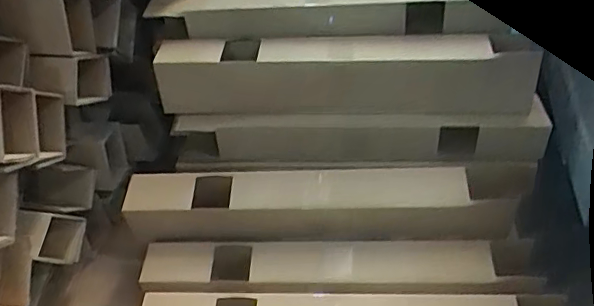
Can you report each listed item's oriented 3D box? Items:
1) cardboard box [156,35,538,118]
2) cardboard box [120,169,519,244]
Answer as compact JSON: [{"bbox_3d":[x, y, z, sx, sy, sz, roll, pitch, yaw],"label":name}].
[{"bbox_3d":[0.073,-0.145,1.010,0.676,0.121,0.118,-1,43,5],"label":"cardboard box"},{"bbox_3d":[0.030,0.098,0.999,0.680,0.098,0.091,0,43,6],"label":"cardboard box"}]

